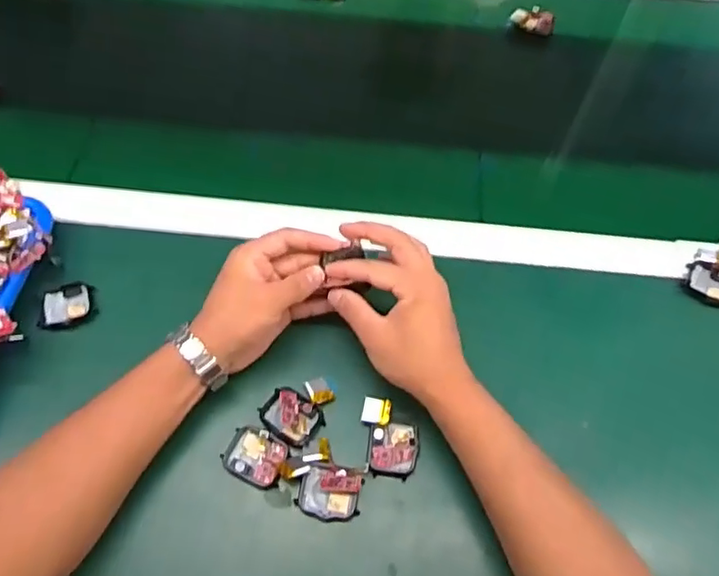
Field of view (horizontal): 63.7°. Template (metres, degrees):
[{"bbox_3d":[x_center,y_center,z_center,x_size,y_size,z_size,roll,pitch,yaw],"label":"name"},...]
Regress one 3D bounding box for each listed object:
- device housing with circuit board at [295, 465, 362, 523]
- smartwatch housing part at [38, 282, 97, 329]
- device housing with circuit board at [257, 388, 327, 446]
[{"bbox_3d":[-0.022,0.154,0.433,0.045,0.016,0.036,7,61,2],"label":"device housing with circuit board"},{"bbox_3d":[-0.253,0.017,0.505,0.044,0.011,0.043,-7,62,-6],"label":"smartwatch housing part"},{"bbox_3d":[-0.054,0.102,0.460,0.046,0.017,0.037,32,65,15],"label":"device housing with circuit board"}]

